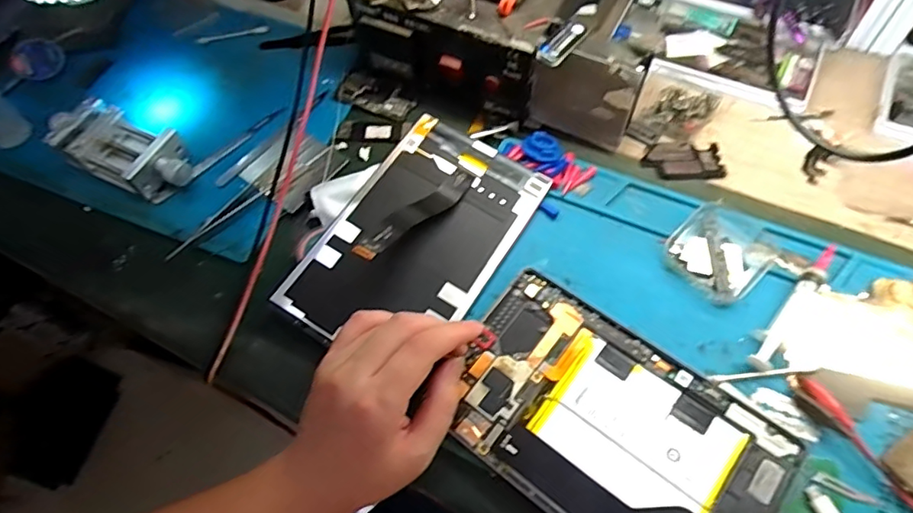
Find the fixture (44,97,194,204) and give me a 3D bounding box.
[{"bbox_3d":[-0.284,-0.090,0.474,0.131,0.040,0.056,22,64,15],"label":"fixture"}]

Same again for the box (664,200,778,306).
[{"bbox_3d":[0.192,-0.005,0.399,0.071,0.016,0.063,-39,65,-17],"label":"box"}]

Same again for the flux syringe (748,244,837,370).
[{"bbox_3d":[0.227,0.033,0.372,0.018,0.014,0.103,35,68,21],"label":"flux syringe"}]

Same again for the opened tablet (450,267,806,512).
[{"bbox_3d":[0.094,0.106,0.346,0.201,0.005,0.125,34,68,20],"label":"opened tablet"}]

